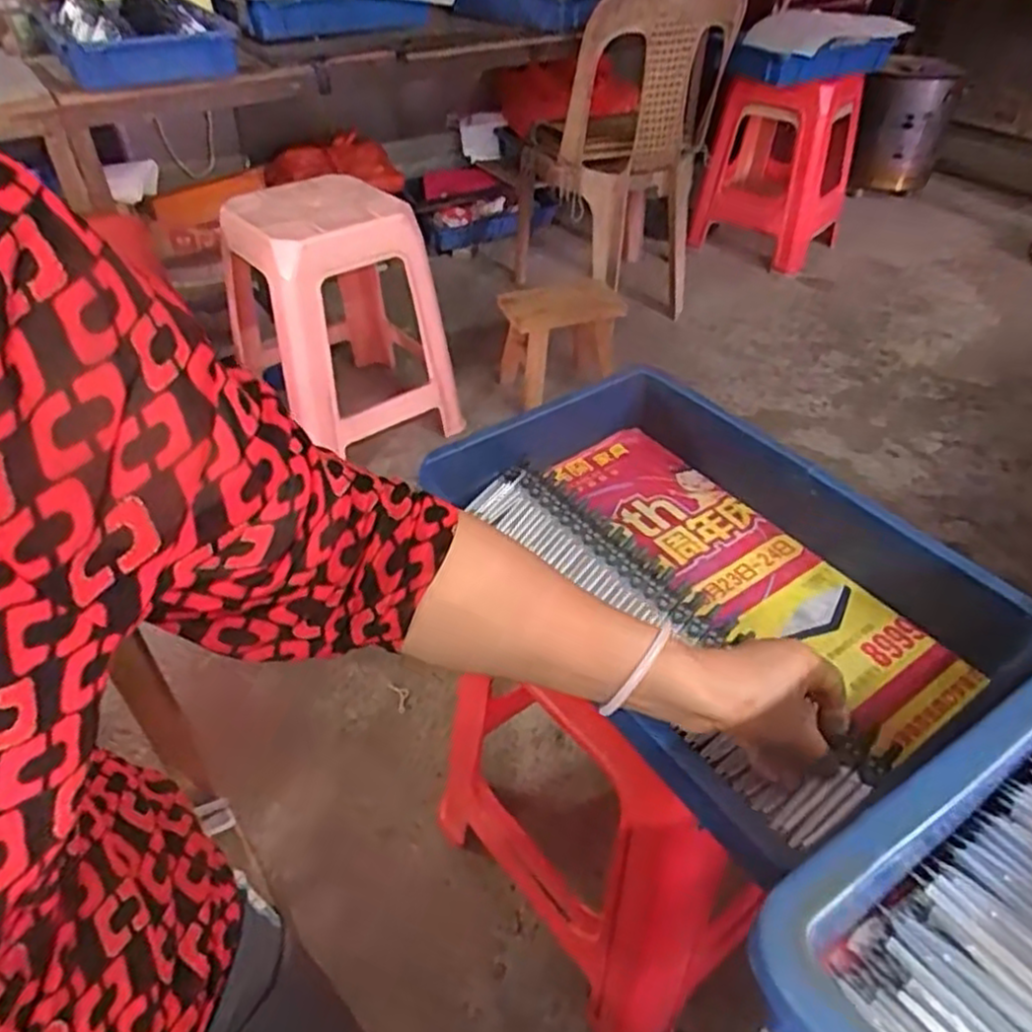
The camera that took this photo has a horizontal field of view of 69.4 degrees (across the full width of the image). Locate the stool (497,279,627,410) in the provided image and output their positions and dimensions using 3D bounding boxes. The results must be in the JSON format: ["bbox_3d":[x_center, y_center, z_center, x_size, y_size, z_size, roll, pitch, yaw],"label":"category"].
[{"bbox_3d":[0.097,-0.357,1.620,0.230,0.246,0.168,-12,44,-14],"label":"stool"}]

